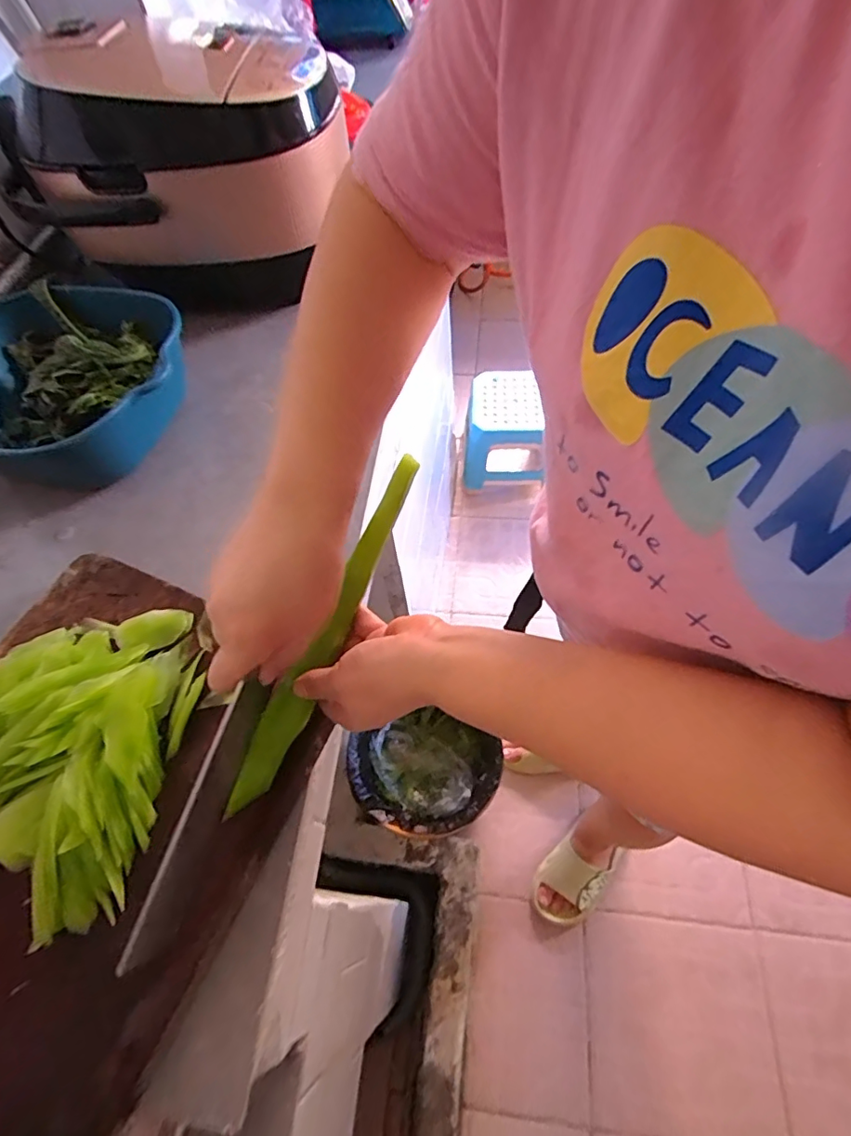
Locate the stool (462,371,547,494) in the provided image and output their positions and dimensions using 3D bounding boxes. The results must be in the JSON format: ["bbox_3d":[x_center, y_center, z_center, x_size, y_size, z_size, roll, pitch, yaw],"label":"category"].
[{"bbox_3d":[0.216,-0.369,1.459,0.216,0.237,0.275,-1,58,4],"label":"stool"}]

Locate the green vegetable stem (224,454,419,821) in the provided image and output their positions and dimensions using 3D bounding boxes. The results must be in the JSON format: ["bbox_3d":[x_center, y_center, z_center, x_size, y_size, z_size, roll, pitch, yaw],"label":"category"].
[{"bbox_3d":[-0.069,0.042,0.378,0.025,0.016,0.274,23,82,18],"label":"green vegetable stem"}]

